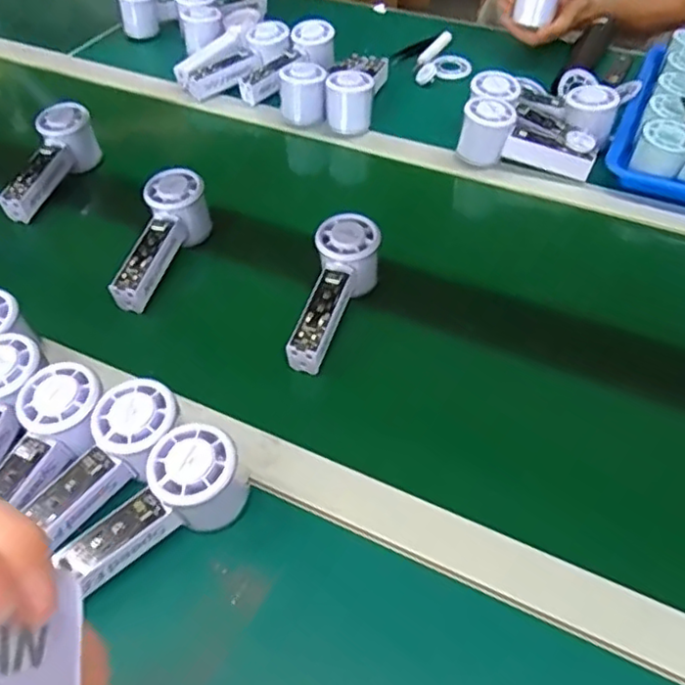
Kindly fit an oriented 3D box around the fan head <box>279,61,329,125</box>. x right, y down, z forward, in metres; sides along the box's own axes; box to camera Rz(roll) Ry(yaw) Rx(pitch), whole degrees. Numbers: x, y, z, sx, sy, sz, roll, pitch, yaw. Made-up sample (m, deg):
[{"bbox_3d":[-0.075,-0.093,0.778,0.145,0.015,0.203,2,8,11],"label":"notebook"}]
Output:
[{"bbox_3d":[-0.049,-0.308,0.798,0.057,0.057,0.049,-5,49,-2],"label":"fan head"}]

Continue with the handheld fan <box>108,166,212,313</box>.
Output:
[{"bbox_3d":[-0.178,-0.094,0.625,0.053,0.061,0.156,13,64,14],"label":"handheld fan"}]

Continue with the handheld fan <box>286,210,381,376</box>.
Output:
[{"bbox_3d":[-0.012,-0.042,0.573,0.058,0.048,0.157,15,65,16],"label":"handheld fan"}]

